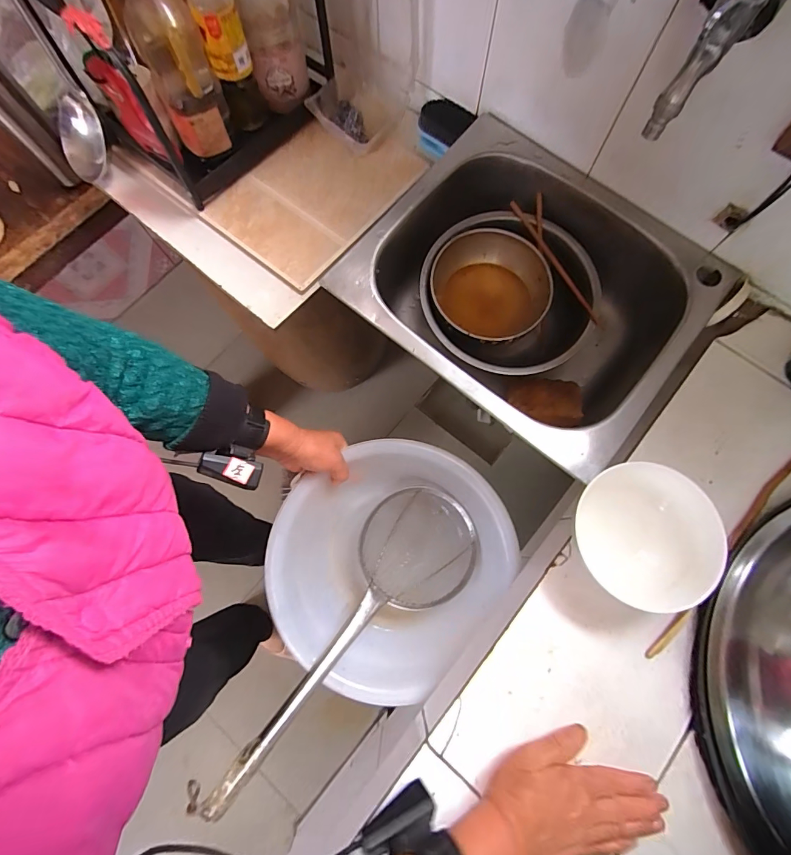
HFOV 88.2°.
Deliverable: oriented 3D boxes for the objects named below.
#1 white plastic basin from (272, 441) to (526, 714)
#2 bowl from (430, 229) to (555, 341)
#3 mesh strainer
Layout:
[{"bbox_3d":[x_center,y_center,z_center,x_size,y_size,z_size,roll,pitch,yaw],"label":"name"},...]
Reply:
[{"bbox_3d":[-0.008,0.190,0.590,0.302,0.123,0.322,0,75,1],"label":"white plastic basin"},{"bbox_3d":[0.141,-0.202,0.617,0.169,0.063,0.175,0,75,1],"label":"bowl"},{"bbox_3d":[-0.056,0.266,0.533,0.164,0.075,0.444,41,60,10],"label":"mesh strainer"}]

